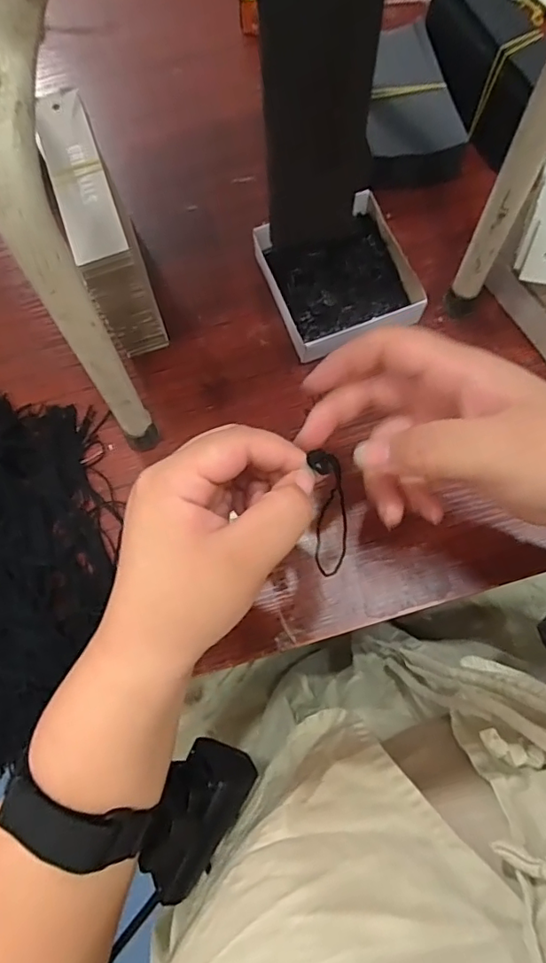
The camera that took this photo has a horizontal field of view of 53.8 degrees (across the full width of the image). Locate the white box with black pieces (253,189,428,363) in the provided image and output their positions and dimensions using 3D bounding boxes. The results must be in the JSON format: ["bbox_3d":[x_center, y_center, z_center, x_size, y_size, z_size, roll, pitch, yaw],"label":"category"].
[{"bbox_3d":[0.048,-0.157,0.408,0.099,0.024,0.108,-19,76,-3],"label":"white box with black pieces"}]

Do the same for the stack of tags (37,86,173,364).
[{"bbox_3d":[-0.115,-0.171,0.375,0.033,0.107,0.126,-18,76,-2],"label":"stack of tags"}]

